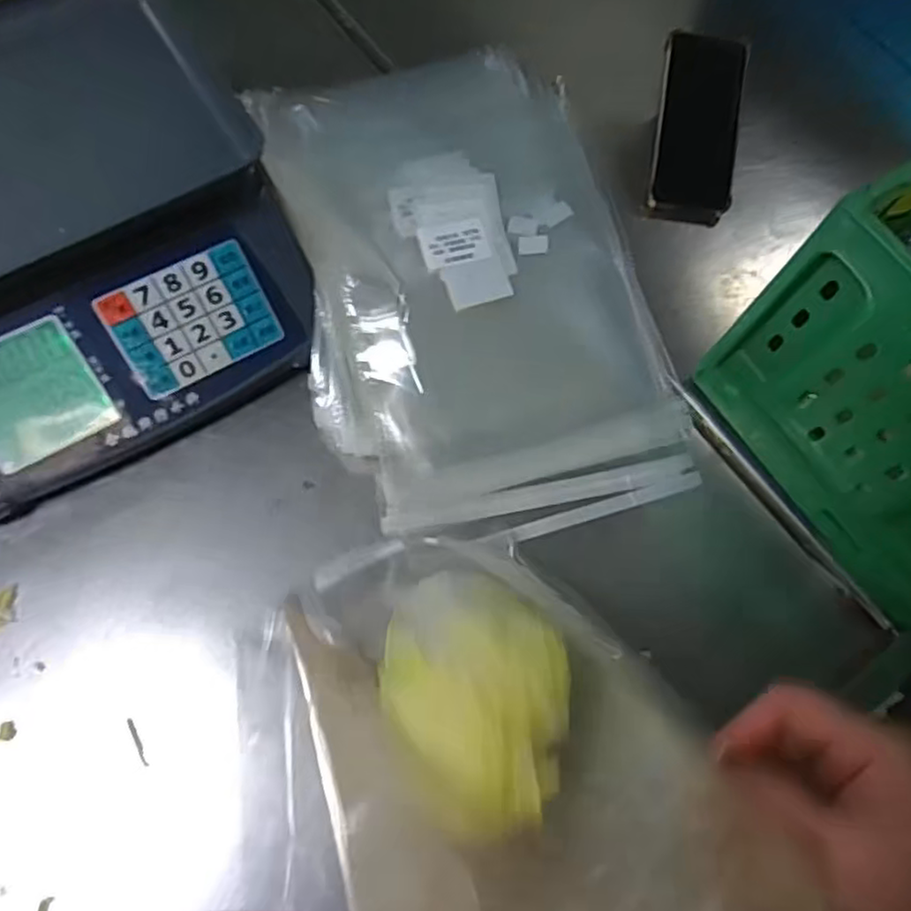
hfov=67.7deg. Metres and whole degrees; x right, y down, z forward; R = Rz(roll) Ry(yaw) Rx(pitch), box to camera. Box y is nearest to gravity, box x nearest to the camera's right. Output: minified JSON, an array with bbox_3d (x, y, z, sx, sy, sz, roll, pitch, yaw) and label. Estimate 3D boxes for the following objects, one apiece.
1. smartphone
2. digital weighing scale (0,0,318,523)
[{"bbox_3d":[0.228,-0.309,0.635,0.076,0.013,0.152,5,96,-2],"label":"smartphone"},{"bbox_3d":[-0.316,-0.172,0.531,0.333,0.142,0.350,-29,74,-14],"label":"digital weighing scale"}]

